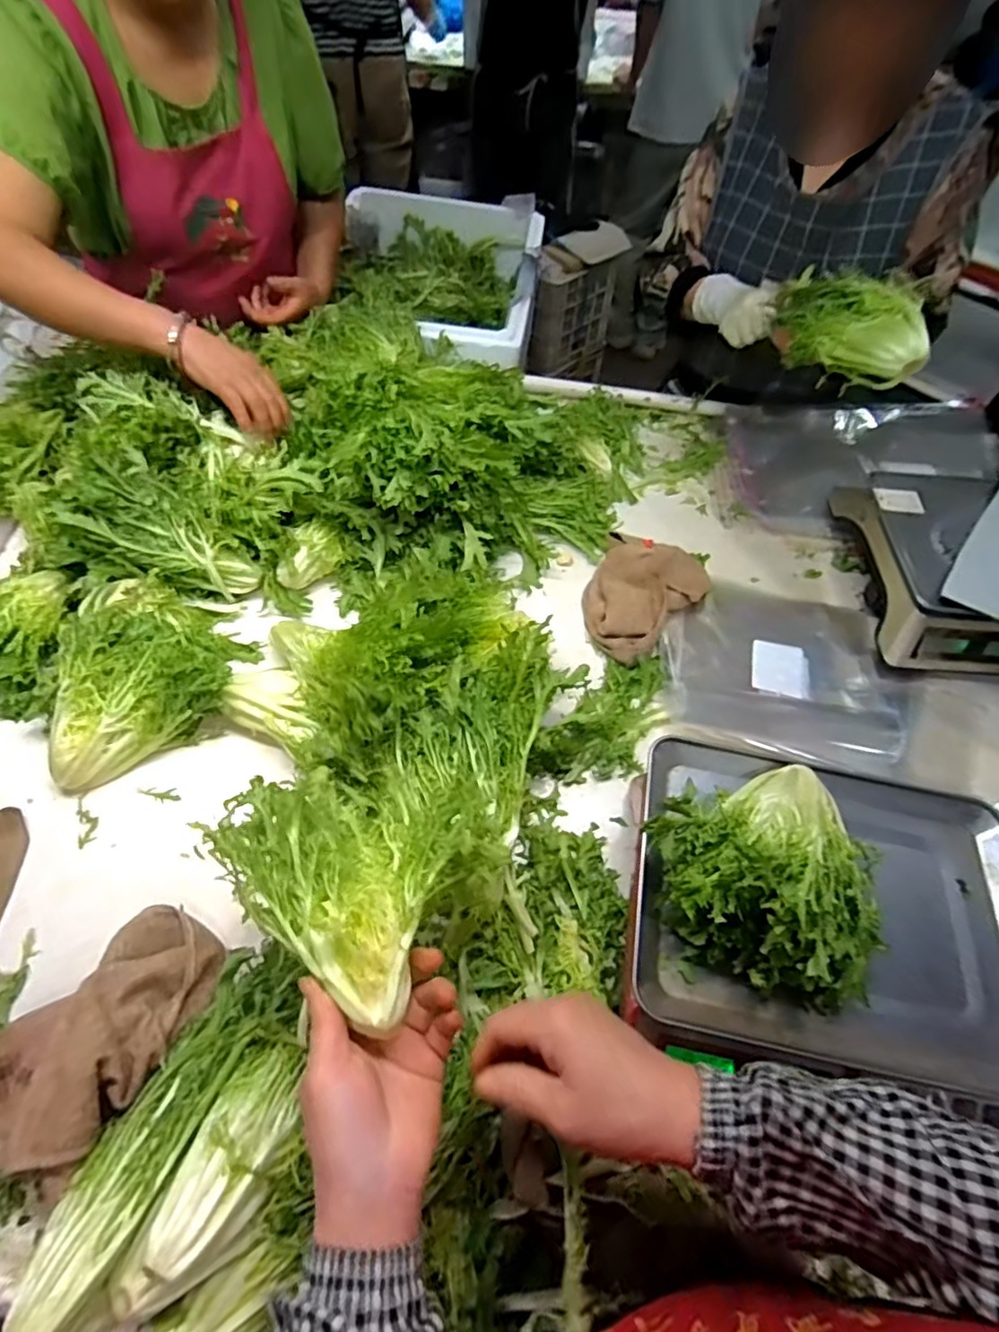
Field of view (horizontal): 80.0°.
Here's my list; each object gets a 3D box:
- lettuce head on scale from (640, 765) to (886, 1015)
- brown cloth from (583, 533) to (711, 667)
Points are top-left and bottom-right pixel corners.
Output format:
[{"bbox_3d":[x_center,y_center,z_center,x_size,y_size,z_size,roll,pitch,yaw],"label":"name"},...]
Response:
[{"bbox_3d":[0.220,0.155,0.462,0.177,0.097,0.167,2,56,-3],"label":"lettuce head on scale"},{"bbox_3d":[0.181,-0.085,0.763,0.137,0.056,0.177,22,58,11],"label":"brown cloth"}]

